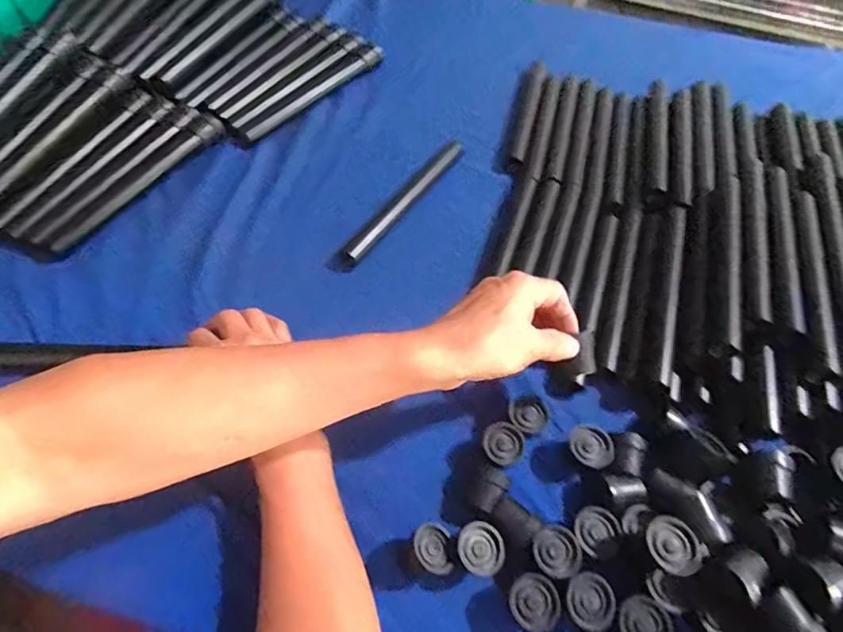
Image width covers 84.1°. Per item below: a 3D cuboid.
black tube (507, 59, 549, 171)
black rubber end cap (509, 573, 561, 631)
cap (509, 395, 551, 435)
[{"bbox_3d":[0.142,-0.277,0.637,0.027,0.019,0.207,15,60,6],"label":"black tube"},{"bbox_3d":[0.082,0.214,0.349,0.035,0.035,0.035,1,59,-2],"label":"black rubber end cap"},{"bbox_3d":[0.094,0.093,0.422,0.033,0.034,0.032,1,59,-2],"label":"cap"}]

